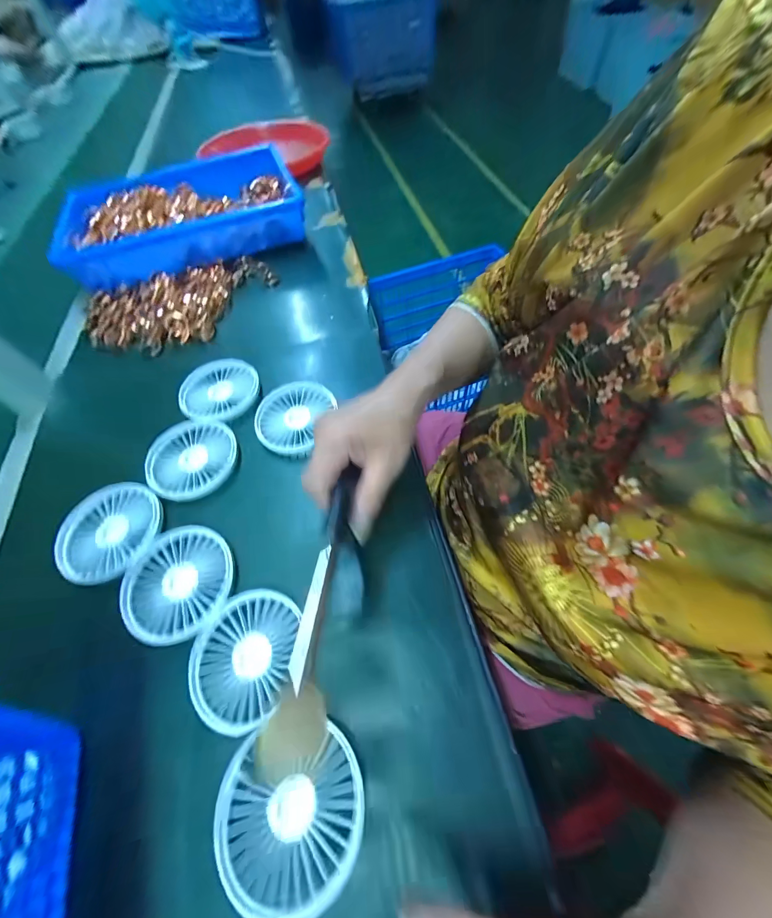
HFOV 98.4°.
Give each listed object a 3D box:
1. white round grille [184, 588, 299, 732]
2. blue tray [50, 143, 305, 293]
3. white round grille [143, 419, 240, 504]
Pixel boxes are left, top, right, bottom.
[{"bbox_3d":[-0.109,0.147,0.251,0.079,0.008,0.088,1,60,2],"label":"white round grille"},{"bbox_3d":[-0.331,-0.414,0.562,0.370,0.067,0.250,-16,61,-8],"label":"blue tray"},{"bbox_3d":[-0.198,-0.002,0.339,0.087,0.008,0.087,0,60,1],"label":"white round grille"}]

